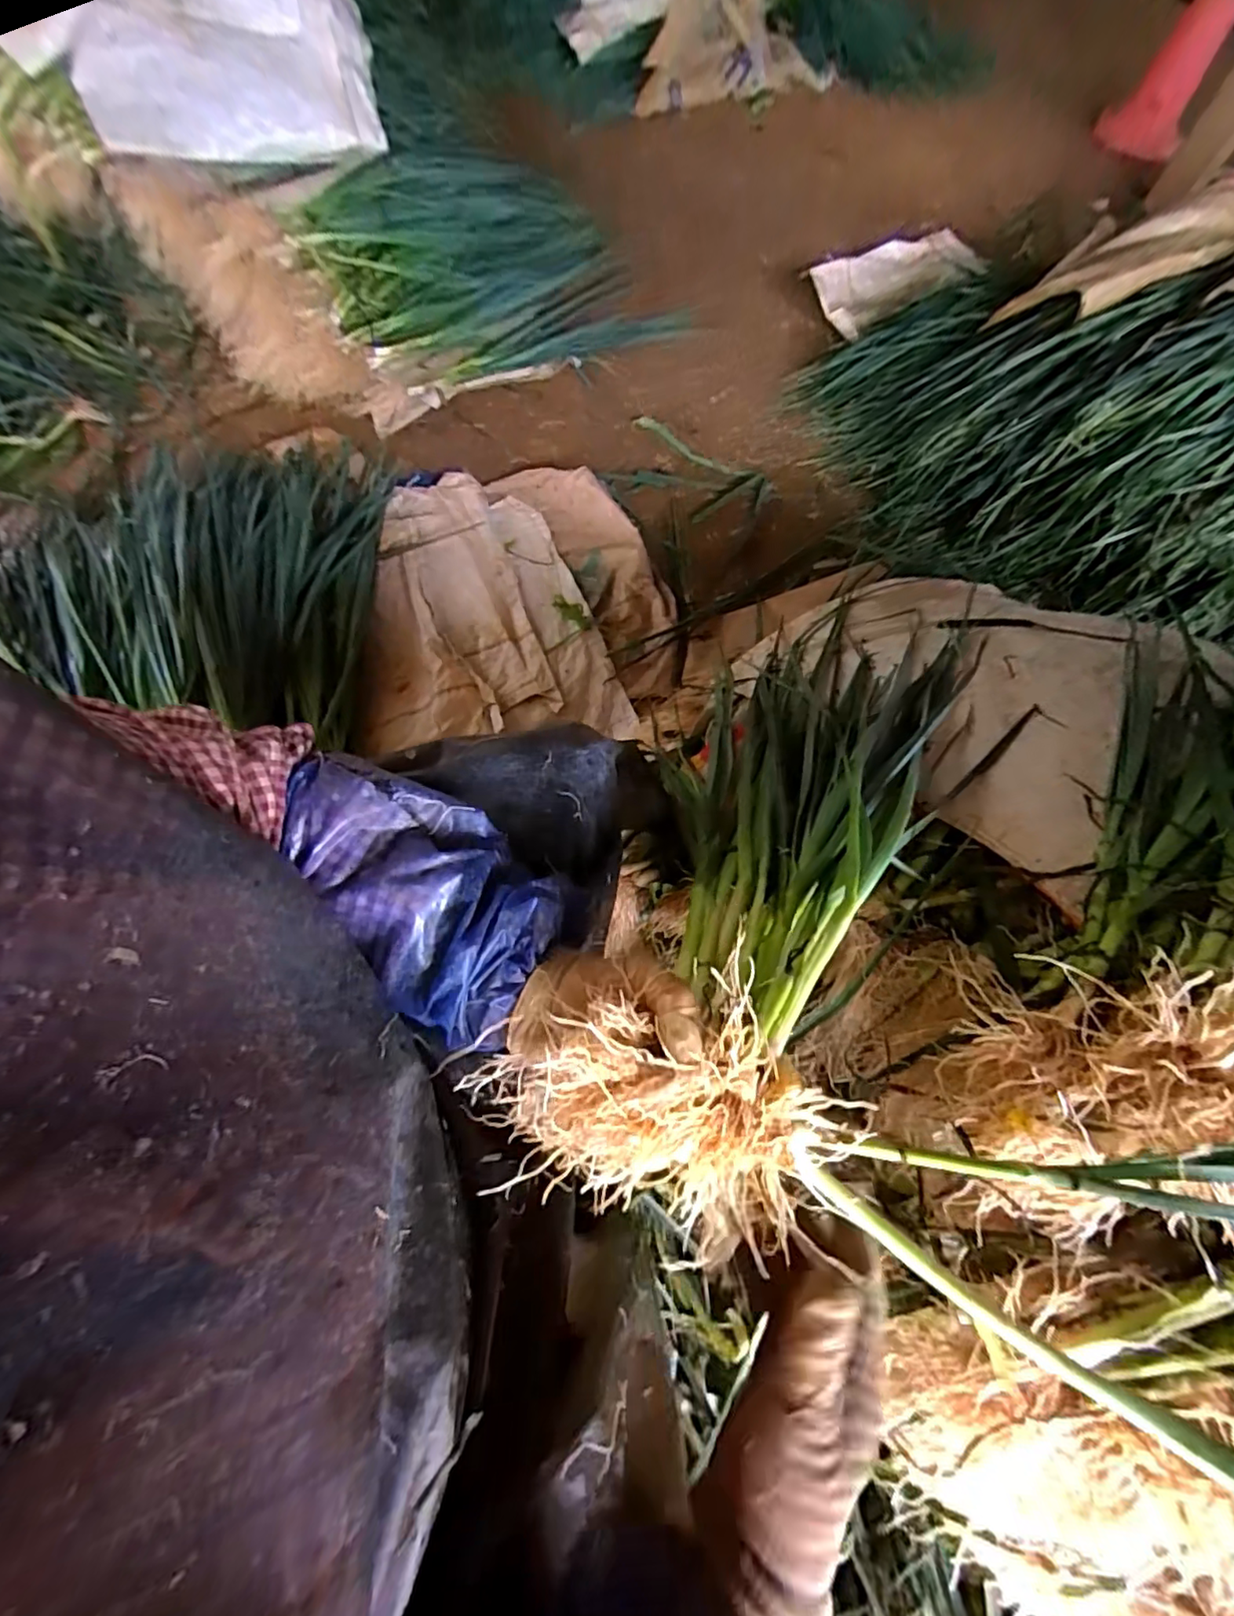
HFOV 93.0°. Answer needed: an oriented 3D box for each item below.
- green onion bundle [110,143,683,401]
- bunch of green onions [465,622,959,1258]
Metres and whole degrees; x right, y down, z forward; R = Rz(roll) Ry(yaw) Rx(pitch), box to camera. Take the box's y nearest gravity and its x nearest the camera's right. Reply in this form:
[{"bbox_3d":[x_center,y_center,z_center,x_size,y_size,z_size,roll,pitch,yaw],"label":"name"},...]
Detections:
[{"bbox_3d":[-0.415,-1.120,1.222,0.970,0.199,0.617,-23,72,-15],"label":"green onion bundle"},{"bbox_3d":[0.139,0.003,0.507,0.181,0.148,0.651,26,39,8],"label":"bunch of green onions"}]

